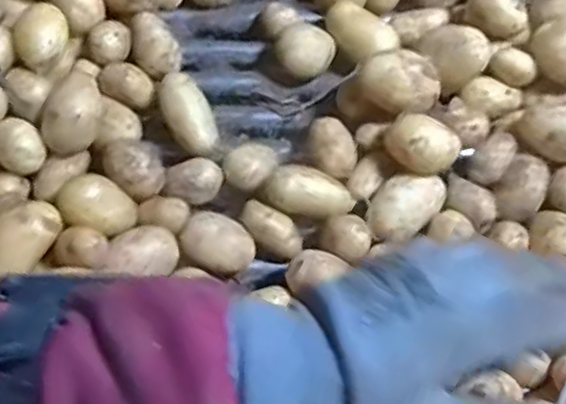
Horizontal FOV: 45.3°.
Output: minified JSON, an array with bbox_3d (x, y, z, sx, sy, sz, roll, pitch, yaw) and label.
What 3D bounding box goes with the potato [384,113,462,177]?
[{"bbox_3d":[0.099,-0.039,0.494,0.051,0.029,0.036,31,75,12],"label":"potato"}]

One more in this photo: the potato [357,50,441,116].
[{"bbox_3d":[0.085,-0.085,0.505,0.061,0.042,0.043,33,76,13],"label":"potato"}]

